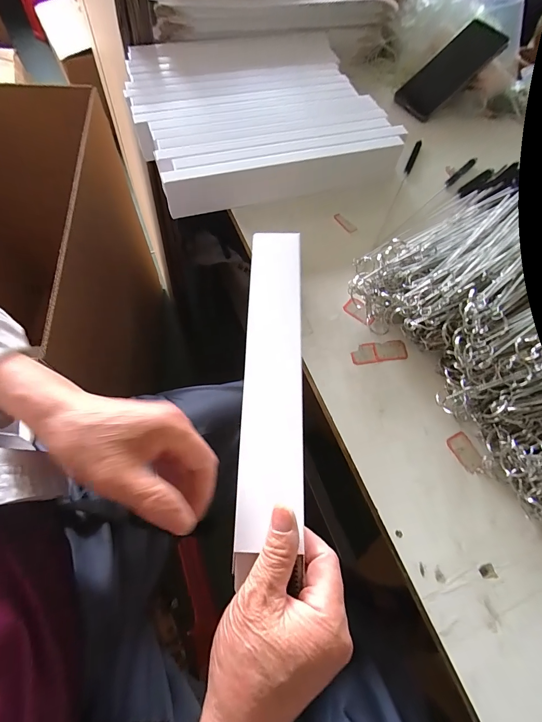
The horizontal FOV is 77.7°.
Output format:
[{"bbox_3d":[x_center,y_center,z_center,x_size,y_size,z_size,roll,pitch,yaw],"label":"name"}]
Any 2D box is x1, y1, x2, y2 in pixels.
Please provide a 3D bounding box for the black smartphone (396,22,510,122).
[{"bbox_3d":[0.273,-0.446,0.519,0.143,0.012,0.069,-40,88,18],"label":"black smartphone"}]

